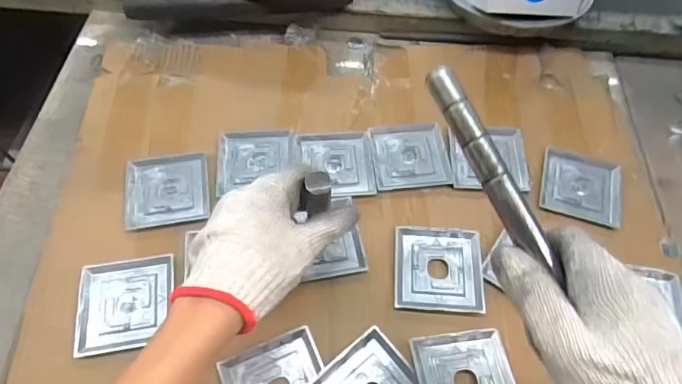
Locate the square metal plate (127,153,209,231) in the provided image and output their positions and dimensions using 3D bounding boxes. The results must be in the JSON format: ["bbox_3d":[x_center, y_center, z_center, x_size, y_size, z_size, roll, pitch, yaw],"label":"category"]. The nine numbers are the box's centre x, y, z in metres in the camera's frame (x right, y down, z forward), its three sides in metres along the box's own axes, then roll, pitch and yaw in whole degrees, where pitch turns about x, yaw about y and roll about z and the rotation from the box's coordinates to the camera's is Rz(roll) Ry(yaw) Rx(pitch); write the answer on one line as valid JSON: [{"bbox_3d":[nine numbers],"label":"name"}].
[{"bbox_3d":[-0.196,-0.003,0.529,0.089,0.006,0.088,-8,60,-9],"label":"square metal plate"}]

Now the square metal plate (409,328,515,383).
[{"bbox_3d":[0.116,0.175,0.432,0.088,0.012,0.090,-5,60,-7],"label":"square metal plate"}]

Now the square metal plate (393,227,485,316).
[{"bbox_3d":[0.102,0.079,0.490,0.089,0.013,0.090,5,59,-1],"label":"square metal plate"}]

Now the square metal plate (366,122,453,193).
[{"bbox_3d":[0.084,-0.045,0.570,0.089,0.009,0.089,-3,60,-6],"label":"square metal plate"}]

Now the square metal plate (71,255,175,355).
[{"bbox_3d":[-0.212,0.109,0.463,0.087,0.007,0.090,-7,60,-8],"label":"square metal plate"}]

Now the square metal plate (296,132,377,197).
[{"bbox_3d":[-0.007,-0.033,0.558,0.088,0.004,0.090,-3,60,-6],"label":"square metal plate"}]

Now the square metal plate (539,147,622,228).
[{"bbox_3d":[0.283,-0.007,0.552,0.088,0.011,0.097,19,60,7],"label":"square metal plate"}]

